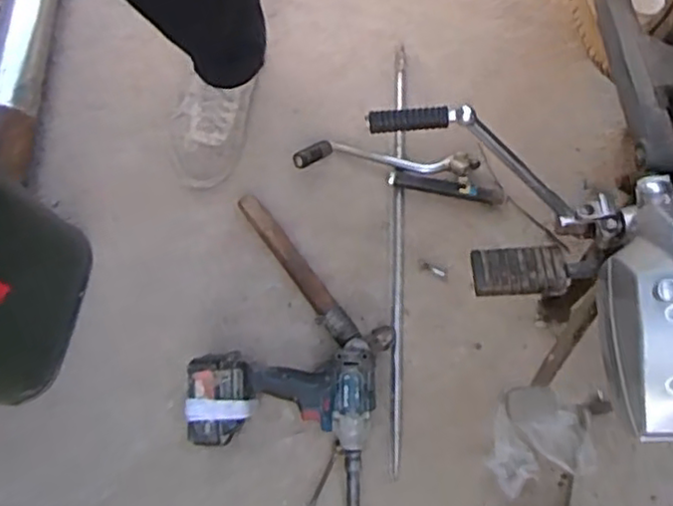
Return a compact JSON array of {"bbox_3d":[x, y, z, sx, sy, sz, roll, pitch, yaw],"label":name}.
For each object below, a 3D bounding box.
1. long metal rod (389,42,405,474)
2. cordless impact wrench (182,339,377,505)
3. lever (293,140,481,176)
[{"bbox_3d":[0.090,-0.009,1.023,0.021,0.016,0.649,1,74,4],"label":"long metal rod"},{"bbox_3d":[-0.077,0.249,0.923,0.251,0.096,0.266,3,74,5],"label":"cordless impact wrench"},{"bbox_3d":[0.078,-0.149,1.065,0.282,0.035,0.052,1,74,5],"label":"lever"}]

